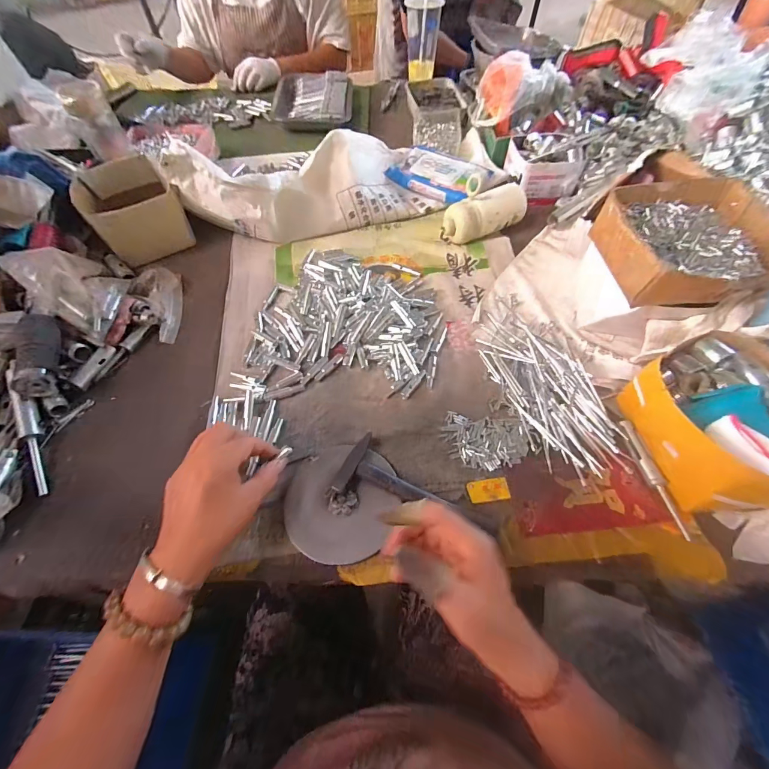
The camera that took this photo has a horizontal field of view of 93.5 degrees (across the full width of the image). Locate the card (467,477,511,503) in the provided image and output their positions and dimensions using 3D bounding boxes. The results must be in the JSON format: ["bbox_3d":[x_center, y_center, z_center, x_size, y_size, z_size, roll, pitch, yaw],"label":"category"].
[{"bbox_3d":[0.117,0.118,0.405,0.046,0.004,0.025,-7,57,-1],"label":"card"}]

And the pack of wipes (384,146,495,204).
[{"bbox_3d":[0.106,-0.404,0.706,0.170,0.044,0.119,28,63,17],"label":"pack of wipes"}]

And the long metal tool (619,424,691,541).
[{"bbox_3d":[0.299,0.100,0.399,0.014,0.006,0.131,-7,57,-1],"label":"long metal tool"}]

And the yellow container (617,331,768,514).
[{"bbox_3d":[0.359,0.040,0.385,0.132,0.085,0.177,-8,57,-1],"label":"yellow container"}]

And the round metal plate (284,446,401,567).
[{"bbox_3d":[-0.047,0.126,0.396,0.117,0.018,0.123,-2,57,3],"label":"round metal plate"}]

